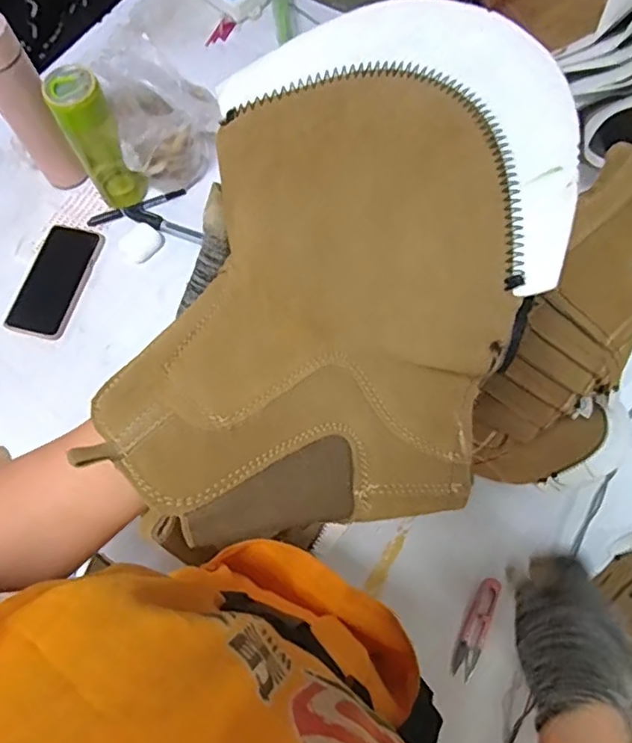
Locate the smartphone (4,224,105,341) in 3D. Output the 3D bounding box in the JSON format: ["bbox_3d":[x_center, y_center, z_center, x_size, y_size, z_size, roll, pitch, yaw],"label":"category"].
[{"bbox_3d":[-0.349,-0.124,0.758,0.083,0.017,0.165,14,70,8],"label":"smartphone"}]

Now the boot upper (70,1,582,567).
[{"bbox_3d":[0.009,-0.044,0.250,0.161,0.073,0.247,19,70,9],"label":"boot upper"}]

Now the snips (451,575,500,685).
[{"bbox_3d":[0.167,0.265,0.588,0.024,0.014,0.101,25,71,12],"label":"snips"}]

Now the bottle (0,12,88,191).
[{"bbox_3d":[-0.367,-0.333,0.724,0.064,0.232,0.070,-35,71,-11],"label":"bottle"}]

